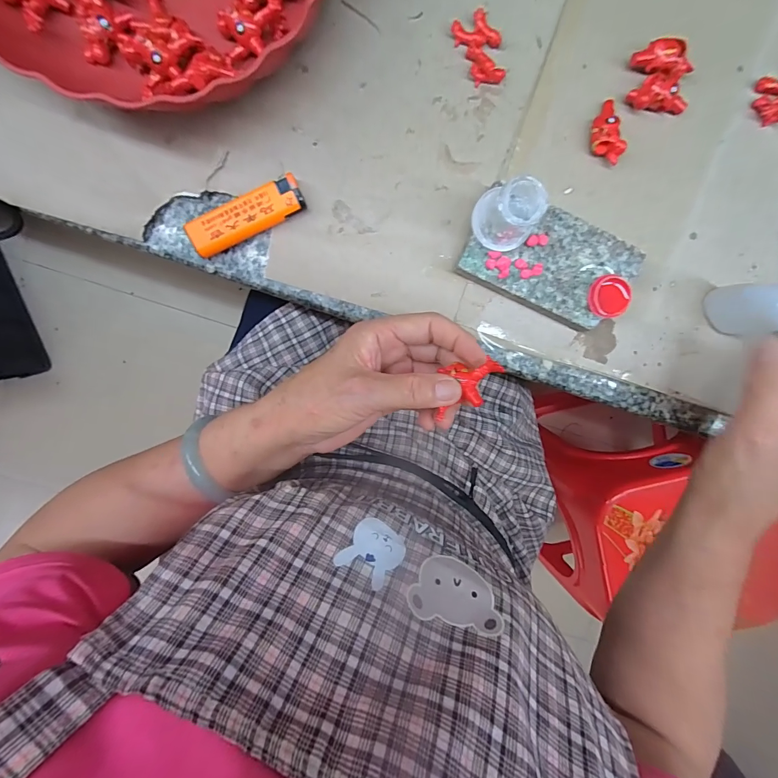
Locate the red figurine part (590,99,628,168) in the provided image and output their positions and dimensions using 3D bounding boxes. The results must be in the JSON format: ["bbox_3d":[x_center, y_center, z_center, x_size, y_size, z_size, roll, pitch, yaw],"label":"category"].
[{"bbox_3d":[0.142,-0.168,0.240,0.019,0.013,0.039,-13,99,2],"label":"red figurine part"}]

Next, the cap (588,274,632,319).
[{"bbox_3d":[0.146,-0.061,0.244,0.027,0.006,0.027,0,100,0],"label":"cap"}]

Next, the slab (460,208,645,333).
[{"bbox_3d":[0.107,-0.086,0.249,0.108,0.022,0.059,23,99,-4],"label":"slab"}]

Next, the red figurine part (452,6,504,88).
[{"bbox_3d":[0.060,-0.218,0.235,0.025,0.009,0.042,-32,98,5],"label":"red figurine part"}]

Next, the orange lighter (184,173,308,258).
[{"bbox_3d":[-0.095,-0.115,0.248,0.079,0.014,0.022,-25,99,4],"label":"orange lighter"}]

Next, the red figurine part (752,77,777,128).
[{"bbox_3d":[0.250,-0.187,0.239,0.022,0.010,0.026,2,100,-1],"label":"red figurine part"}]

